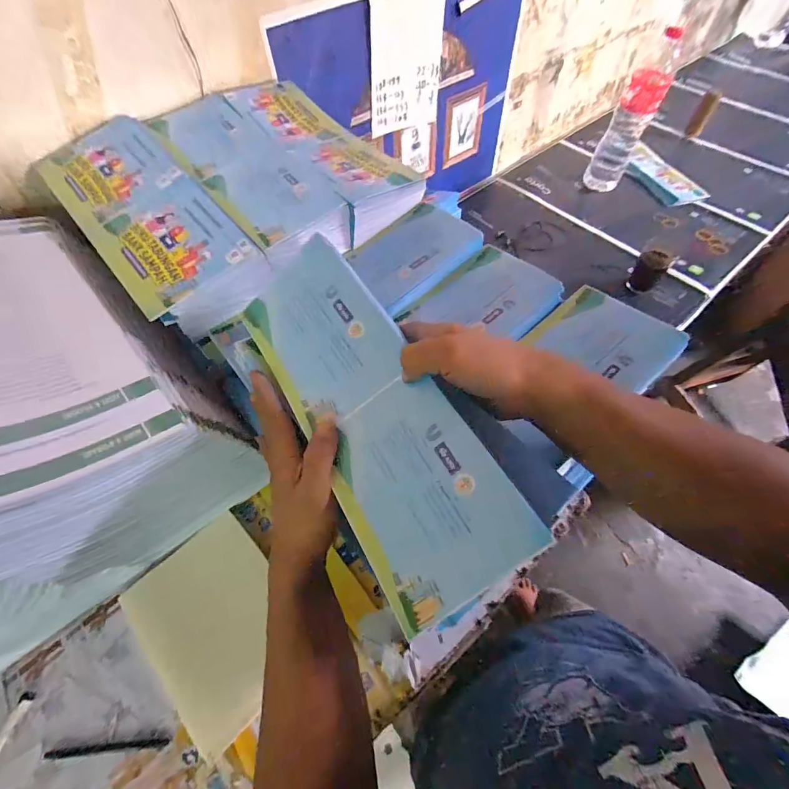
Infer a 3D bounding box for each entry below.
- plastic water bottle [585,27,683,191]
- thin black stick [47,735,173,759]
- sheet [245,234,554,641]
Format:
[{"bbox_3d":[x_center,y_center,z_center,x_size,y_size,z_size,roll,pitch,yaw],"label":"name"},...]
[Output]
[{"bbox_3d":[0.555,-0.651,0.920,0.099,0.287,0.109,25,62,17],"label":"plastic water bottle"},{"bbox_3d":[-0.319,0.394,0.435,0.132,0.005,0.010,-6,58,-1],"label":"thin black stick"},{"bbox_3d":[-0.024,0.003,0.300,0.107,0.013,0.300,-38,64,9],"label":"sheet"}]

